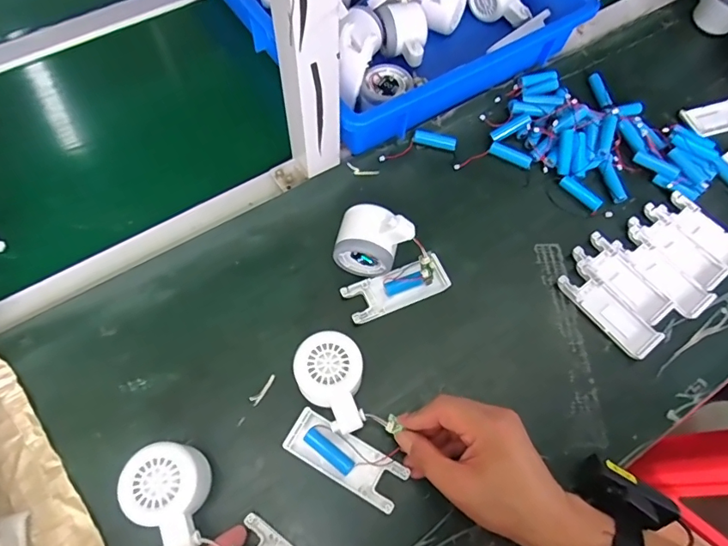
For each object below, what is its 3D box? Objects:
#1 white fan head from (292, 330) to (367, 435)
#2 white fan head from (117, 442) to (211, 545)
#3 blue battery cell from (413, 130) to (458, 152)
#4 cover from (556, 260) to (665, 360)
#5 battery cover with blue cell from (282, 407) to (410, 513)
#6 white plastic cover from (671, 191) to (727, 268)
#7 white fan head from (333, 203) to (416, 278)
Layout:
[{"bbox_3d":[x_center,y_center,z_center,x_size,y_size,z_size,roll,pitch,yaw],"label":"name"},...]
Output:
[{"bbox_3d":[-0.024,0.095,0.411,0.055,0.049,0.081,-27,70,-14],"label":"white fan head"},{"bbox_3d":[-0.145,0.174,0.371,0.055,0.049,0.077,-36,72,-17],"label":"white fan head"},{"bbox_3d":[0.082,-0.152,0.548,0.050,0.014,0.014,11,66,2],"label":"blue battery cell"},{"bbox_3d":[0.242,0.036,0.473,0.041,0.010,0.103,-36,72,-17],"label":"cover"},{"bbox_3d":[-0.016,0.156,0.404,0.103,0.013,0.040,28,67,10],"label":"battery cover with blue cell"},{"bbox_3d":[0.372,-0.044,0.515,0.042,0.009,0.103,-36,72,-17],"label":"white plastic cover"},{"bbox_3d":[0.009,-0.028,0.461,0.067,0.064,0.052,16,66,4],"label":"white fan head"}]

